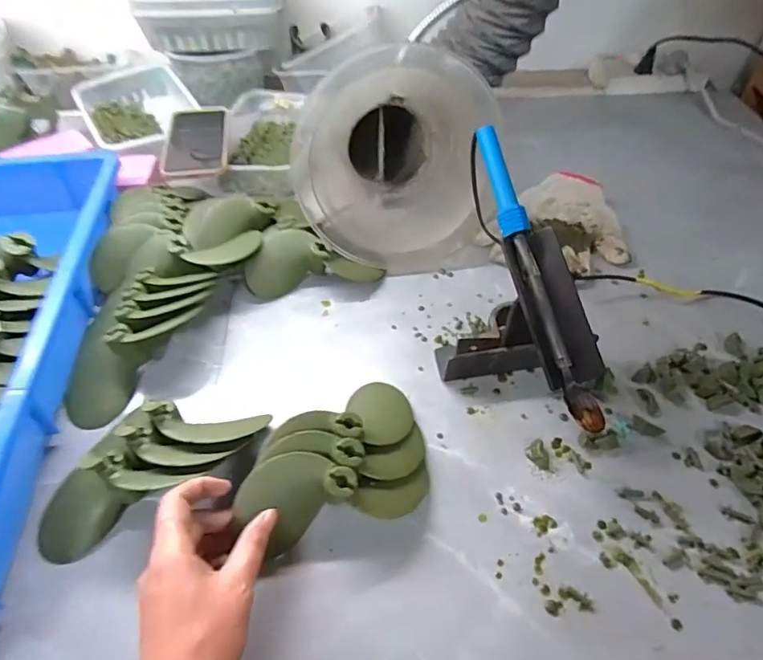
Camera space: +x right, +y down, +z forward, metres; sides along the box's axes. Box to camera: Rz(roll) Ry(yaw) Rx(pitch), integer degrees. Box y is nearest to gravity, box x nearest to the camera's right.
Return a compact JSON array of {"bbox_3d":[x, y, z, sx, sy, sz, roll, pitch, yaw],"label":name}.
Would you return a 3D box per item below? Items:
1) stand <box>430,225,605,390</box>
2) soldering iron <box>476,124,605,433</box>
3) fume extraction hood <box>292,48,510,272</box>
[{"bbox_3d":[0.116,0.005,0.436,0.103,0.109,0.122,-16,53,-13],"label":"stand"},{"bbox_3d":[0.128,-0.054,0.425,0.023,0.019,0.281,-12,75,-12],"label":"soldering iron"},{"bbox_3d":[0.018,-0.192,0.563,0.206,0.176,0.187,3,51,2],"label":"fume extraction hood"}]

